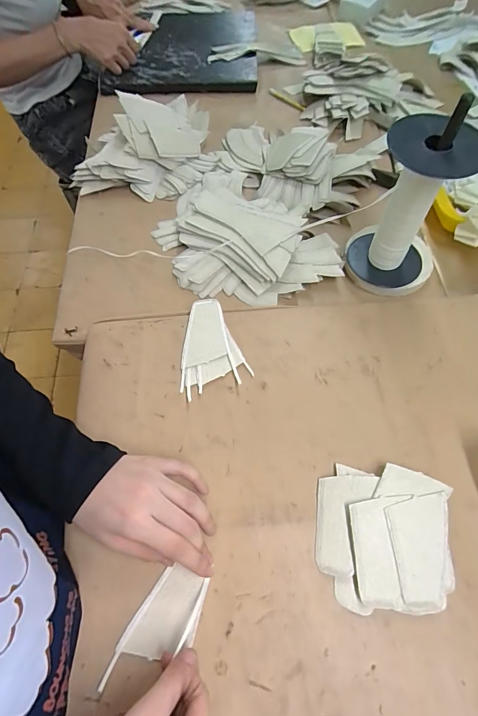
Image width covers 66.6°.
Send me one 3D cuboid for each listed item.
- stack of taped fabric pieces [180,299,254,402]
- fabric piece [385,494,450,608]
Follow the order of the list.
[{"bbox_3d":[-0.039,-0.016,0.427,0.075,0.009,0.114,-16,63,-6],"label":"stack of taped fabric pieces"},{"bbox_3d":[0.161,0.164,0.314,0.055,0.004,0.083,-7,72,0],"label":"fabric piece"}]

